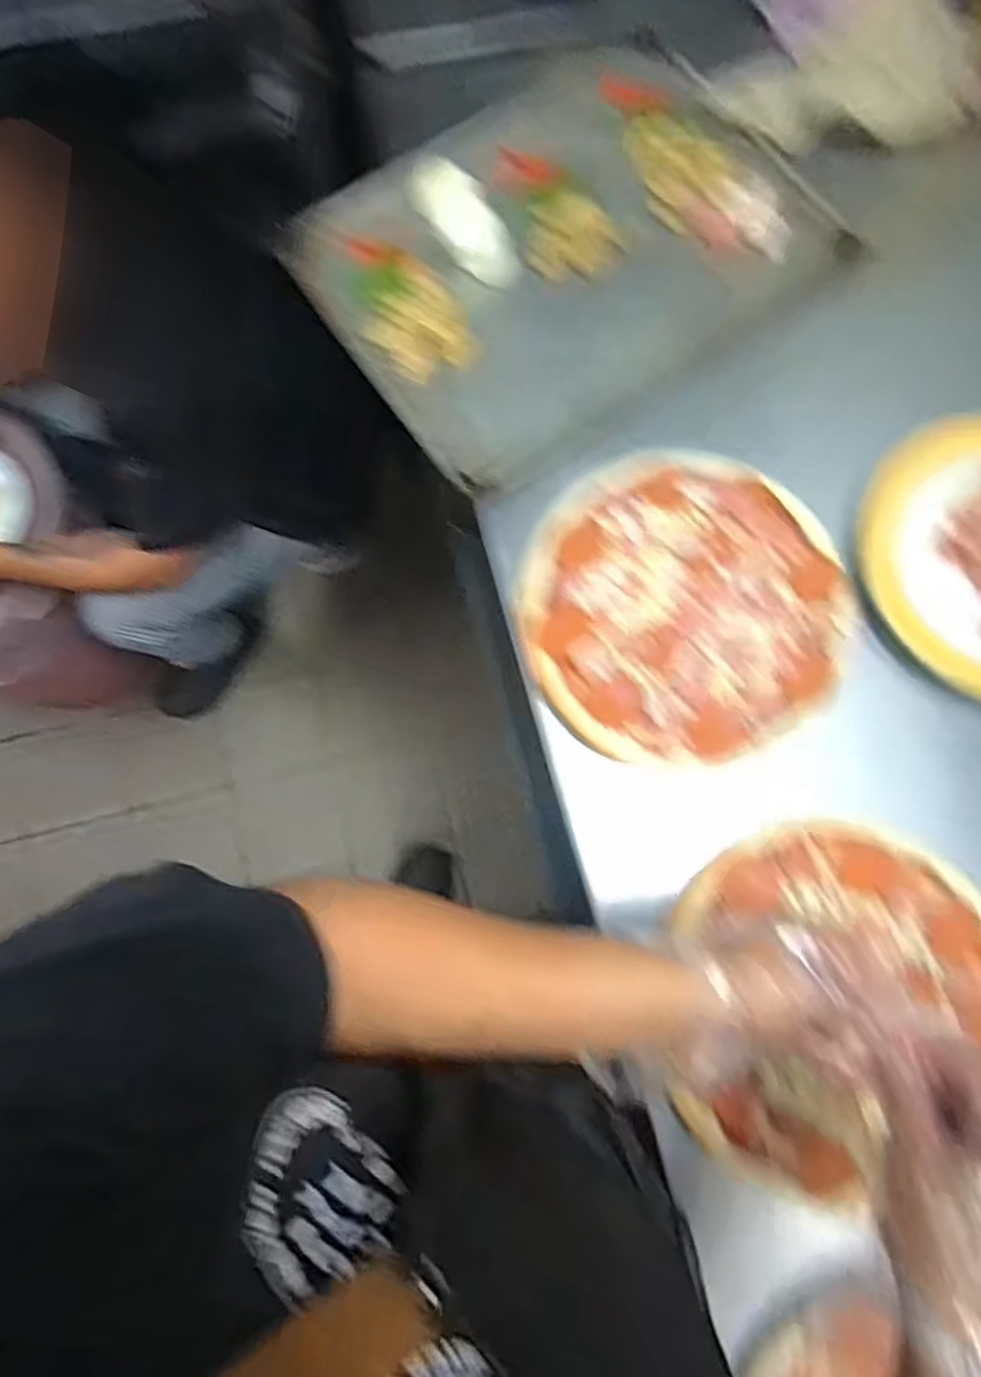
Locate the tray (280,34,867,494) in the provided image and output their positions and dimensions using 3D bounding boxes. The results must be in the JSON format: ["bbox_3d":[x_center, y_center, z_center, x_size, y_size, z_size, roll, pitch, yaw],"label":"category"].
[{"bbox_3d":[0.066,-0.417,0.644,0.442,0.022,0.335,-35,80,-7],"label":"tray"}]

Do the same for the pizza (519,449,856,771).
[{"bbox_3d":[0.152,-0.070,0.558,0.241,0.024,0.250,0,77,0],"label":"pizza"}]

